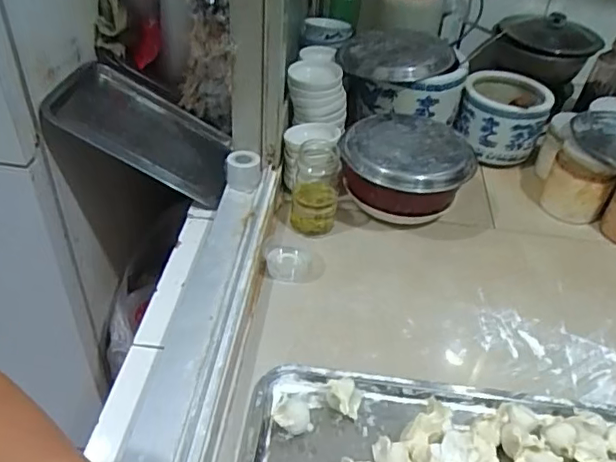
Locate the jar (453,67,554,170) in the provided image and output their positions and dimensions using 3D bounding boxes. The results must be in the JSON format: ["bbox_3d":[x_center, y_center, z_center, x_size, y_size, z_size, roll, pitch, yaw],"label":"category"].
[{"bbox_3d":[0.361,-0.209,1.038,0.151,0.131,0.142,2,39,-2],"label":"jar"}]

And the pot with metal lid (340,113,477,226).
[{"bbox_3d":[0.151,-0.080,0.871,0.182,0.135,0.168,2,39,-2],"label":"pot with metal lid"}]

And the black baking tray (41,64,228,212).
[{"bbox_3d":[-0.259,-0.166,0.912,0.325,0.050,0.220,27,34,-18],"label":"black baking tray"}]

